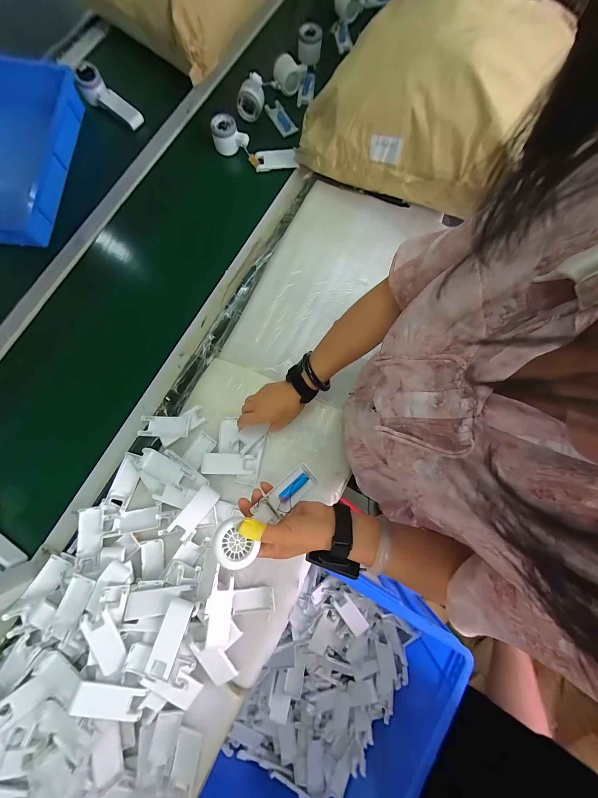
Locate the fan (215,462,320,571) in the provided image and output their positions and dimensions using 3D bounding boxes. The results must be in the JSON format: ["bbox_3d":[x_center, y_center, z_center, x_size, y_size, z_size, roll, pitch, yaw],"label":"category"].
[{"bbox_3d":[-0.040,0.151,0.383,0.166,0.026,0.053,-33,80,-40],"label":"fan"}]

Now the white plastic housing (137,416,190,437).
[{"bbox_3d":[-0.257,0.052,0.543,0.101,0.008,0.039,0,82,10],"label":"white plastic housing"}]

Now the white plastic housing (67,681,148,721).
[{"bbox_3d":[-0.281,0.449,0.419,0.098,0.013,0.035,21,79,-11],"label":"white plastic housing"}]

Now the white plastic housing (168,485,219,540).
[{"bbox_3d":[-0.189,0.206,0.514,0.038,0.013,0.097,37,80,6],"label":"white plastic housing"}]

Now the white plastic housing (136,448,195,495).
[{"bbox_3d":[-0.248,0.132,0.527,0.109,0.022,0.044,26,79,4],"label":"white plastic housing"}]

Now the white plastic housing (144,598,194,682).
[{"bbox_3d":[-0.204,0.378,0.448,0.037,0.018,0.101,22,65,-10],"label":"white plastic housing"}]

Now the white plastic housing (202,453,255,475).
[{"bbox_3d":[-0.135,0.123,0.538,0.097,0.007,0.039,2,79,-1],"label":"white plastic housing"}]

